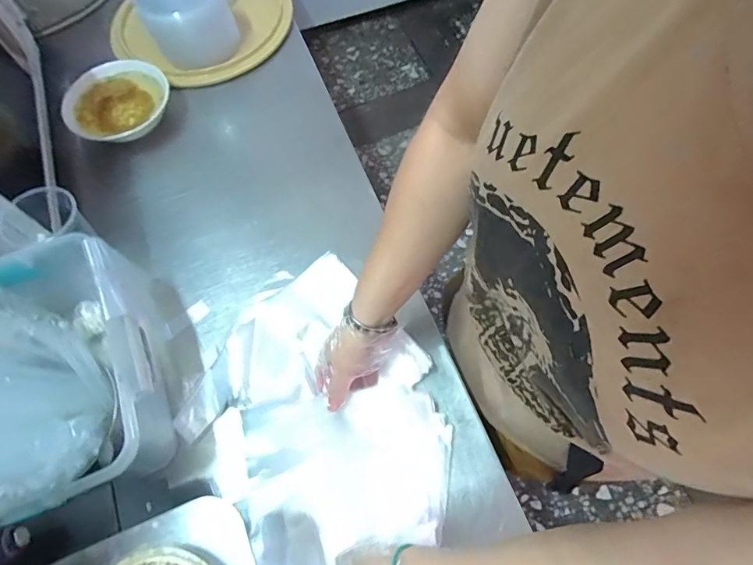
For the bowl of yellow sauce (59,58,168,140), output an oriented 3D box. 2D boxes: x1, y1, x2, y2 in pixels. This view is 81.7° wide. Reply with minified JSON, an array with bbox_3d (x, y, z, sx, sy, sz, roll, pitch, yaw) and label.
[{"bbox_3d":[-0.442,-0.293,0.746,0.169,0.057,0.156,0,67,1],"label":"bowl of yellow sauce"}]

